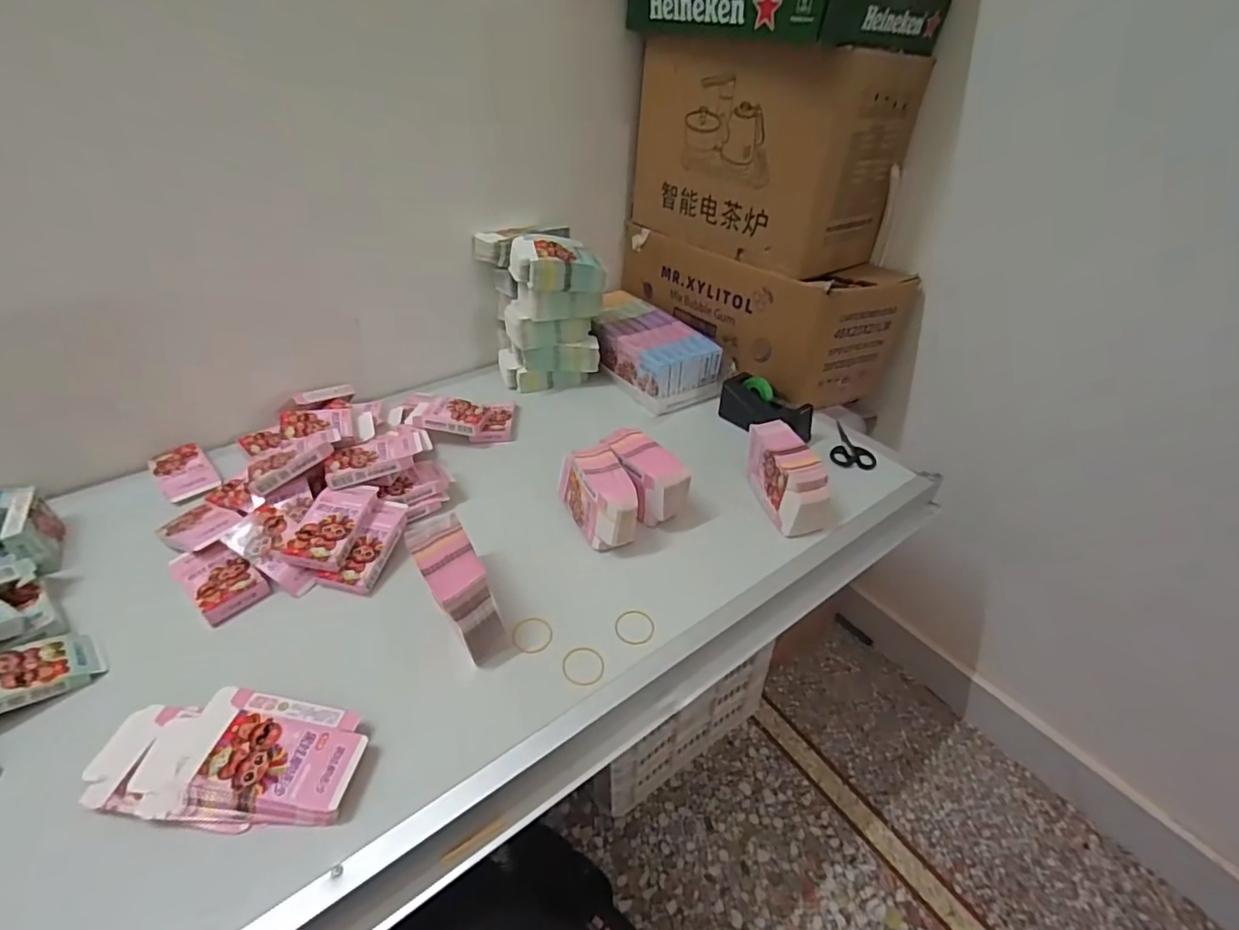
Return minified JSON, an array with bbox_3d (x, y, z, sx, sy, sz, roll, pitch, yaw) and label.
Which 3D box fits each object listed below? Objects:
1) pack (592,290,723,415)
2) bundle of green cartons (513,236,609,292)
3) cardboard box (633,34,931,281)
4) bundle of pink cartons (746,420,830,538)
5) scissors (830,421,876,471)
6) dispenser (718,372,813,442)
[{"bbox_3d":[0.037,-0.225,1.061,0.148,0.091,0.317,-19,42,-23],"label":"pack"},{"bbox_3d":[-0.102,-0.327,0.917,0.144,0.072,0.086,-14,40,-17],"label":"bundle of green cartons"},{"bbox_3d":[0.260,-0.535,0.950,0.276,0.283,0.374,-21,43,-24],"label":"cardboard box"},{"bbox_3d":[0.227,0.017,0.761,0.067,0.093,0.144,-8,39,-10],"label":"bundle of pink cartons"},{"bbox_3d":[0.369,-0.034,0.895,0.064,0.014,0.119,8,39,11],"label":"scissors"},{"bbox_3d":[0.242,-0.092,0.941,0.165,0.076,0.046,26,45,30],"label":"dispenser"}]

